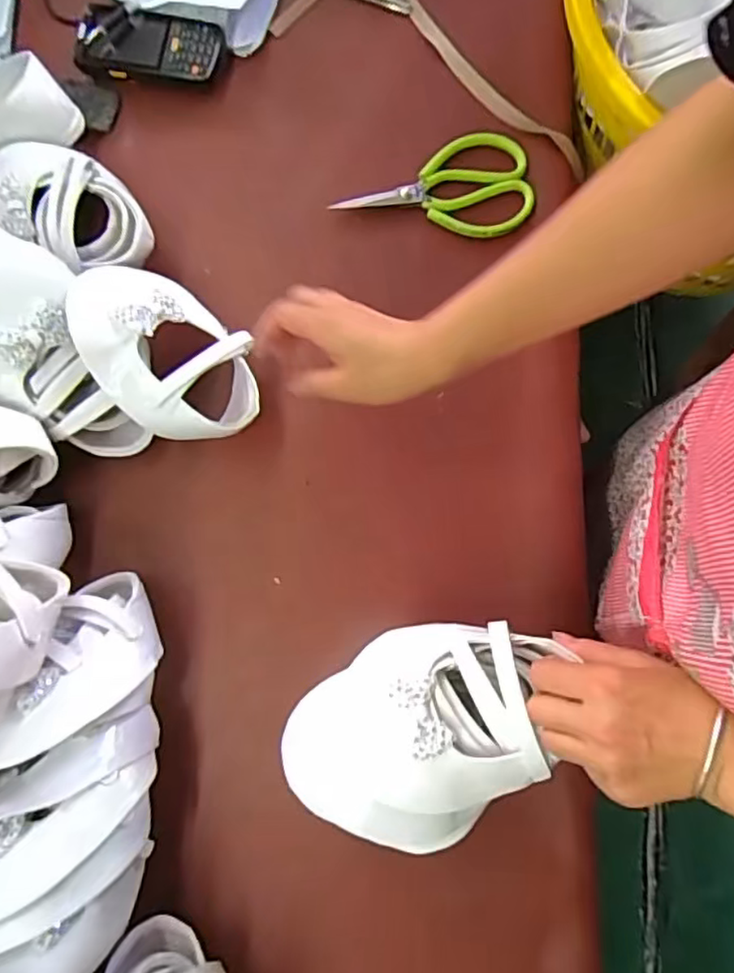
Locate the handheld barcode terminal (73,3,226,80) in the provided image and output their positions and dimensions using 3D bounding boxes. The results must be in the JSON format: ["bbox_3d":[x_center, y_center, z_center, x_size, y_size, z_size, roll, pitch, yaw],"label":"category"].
[{"bbox_3d":[-0.224,-0.455,0.660,0.149,0.025,0.070,9,80,2],"label":"handheld barcode terminal"}]

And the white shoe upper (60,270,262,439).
[{"bbox_3d":[-0.177,-0.114,0.571,0.178,0.084,0.117,36,82,6],"label":"white shoe upper"}]

